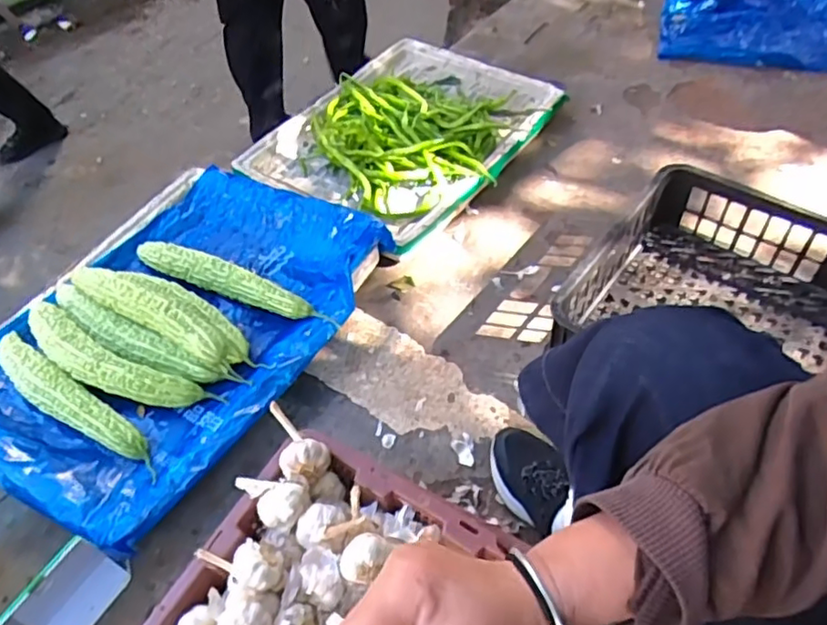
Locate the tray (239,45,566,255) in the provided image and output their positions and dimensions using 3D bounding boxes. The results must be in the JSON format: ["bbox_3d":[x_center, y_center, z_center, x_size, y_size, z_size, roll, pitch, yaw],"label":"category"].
[{"bbox_3d":[-0.009,-0.393,1.302,0.462,0.124,0.611,31,60,25],"label":"tray"}]

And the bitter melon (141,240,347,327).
[{"bbox_3d":[-0.299,-0.053,1.009,0.386,0.048,0.050,18,55,17],"label":"bitter melon"}]

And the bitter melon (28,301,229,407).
[{"bbox_3d":[-0.451,0.074,0.910,0.332,0.052,0.078,21,56,19],"label":"bitter melon"}]

